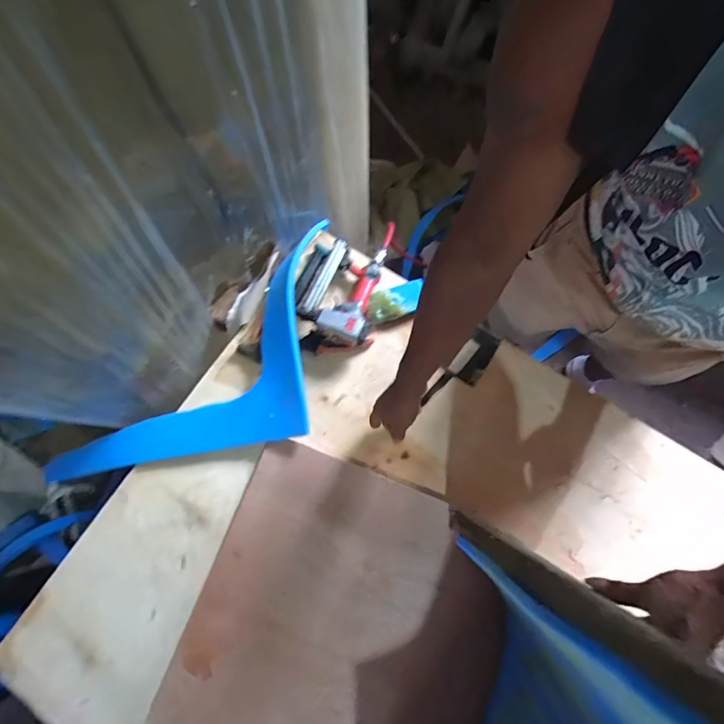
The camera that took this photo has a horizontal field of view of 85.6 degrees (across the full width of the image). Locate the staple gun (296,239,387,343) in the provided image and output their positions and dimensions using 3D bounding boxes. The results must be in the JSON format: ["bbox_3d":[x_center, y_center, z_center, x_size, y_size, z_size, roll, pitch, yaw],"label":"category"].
[{"bbox_3d":[-0.034,-0.147,0.762,0.145,0.053,0.208,18,78,5],"label":"staple gun"}]

